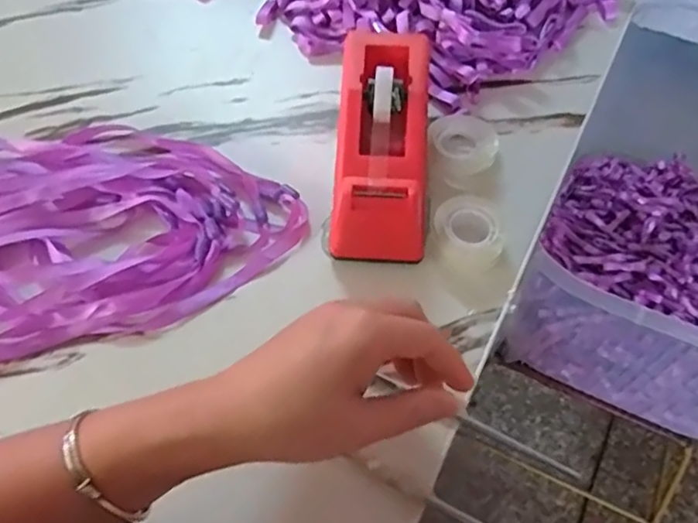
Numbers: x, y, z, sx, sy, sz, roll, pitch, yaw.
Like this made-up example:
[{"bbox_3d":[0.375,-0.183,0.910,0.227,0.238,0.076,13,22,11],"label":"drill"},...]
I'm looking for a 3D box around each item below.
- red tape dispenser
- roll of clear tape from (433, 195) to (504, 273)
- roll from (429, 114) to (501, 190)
[{"bbox_3d":[0.021,-0.075,0.405,0.060,0.072,0.156,3,58,2],"label":"red tape dispenser"},{"bbox_3d":[0.076,-0.017,0.393,0.043,0.025,0.044,0,58,0],"label":"roll of clear tape"},{"bbox_3d":[0.079,-0.082,0.437,0.041,0.029,0.044,0,58,0],"label":"roll"}]

